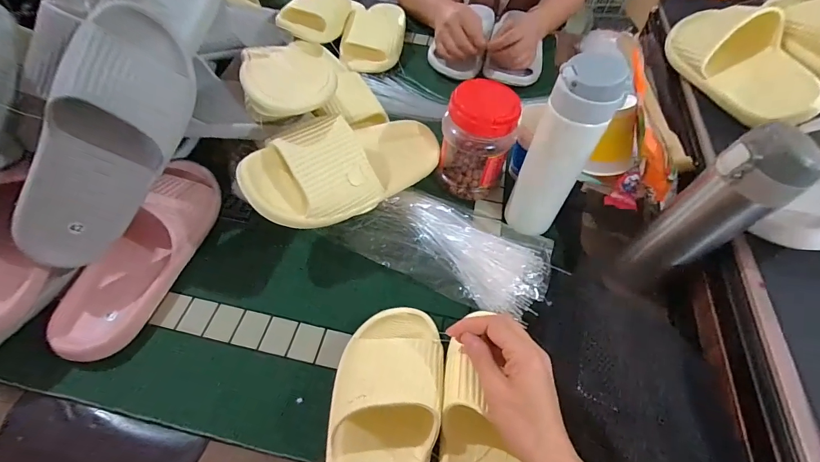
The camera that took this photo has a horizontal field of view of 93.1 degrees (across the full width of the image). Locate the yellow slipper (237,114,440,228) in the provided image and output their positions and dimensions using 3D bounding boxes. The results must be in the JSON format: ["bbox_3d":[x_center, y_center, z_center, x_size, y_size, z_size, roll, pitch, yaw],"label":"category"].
[{"bbox_3d":[-0.064,-0.077,0.469,0.264,0.080,0.107,-23,87,-32],"label":"yellow slipper"}]

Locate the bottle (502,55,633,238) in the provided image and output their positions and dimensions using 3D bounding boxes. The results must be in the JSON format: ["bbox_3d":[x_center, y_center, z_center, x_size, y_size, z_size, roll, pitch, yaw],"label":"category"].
[{"bbox_3d":[0.159,-0.076,0.423,0.065,0.210,0.055,24,55,15],"label":"bottle"}]

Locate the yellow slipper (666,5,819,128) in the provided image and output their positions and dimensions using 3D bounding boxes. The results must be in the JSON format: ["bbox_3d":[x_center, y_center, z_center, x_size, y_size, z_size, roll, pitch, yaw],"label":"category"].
[{"bbox_3d":[0.455,-0.232,0.540,0.068,0.114,0.248,26,44,-40],"label":"yellow slipper"}]

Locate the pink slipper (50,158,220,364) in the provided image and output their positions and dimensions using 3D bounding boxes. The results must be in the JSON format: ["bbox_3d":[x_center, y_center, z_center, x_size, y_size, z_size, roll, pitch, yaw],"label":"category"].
[{"bbox_3d":[-0.296,0.009,0.429,0.078,0.088,0.251,12,53,7],"label":"pink slipper"}]

